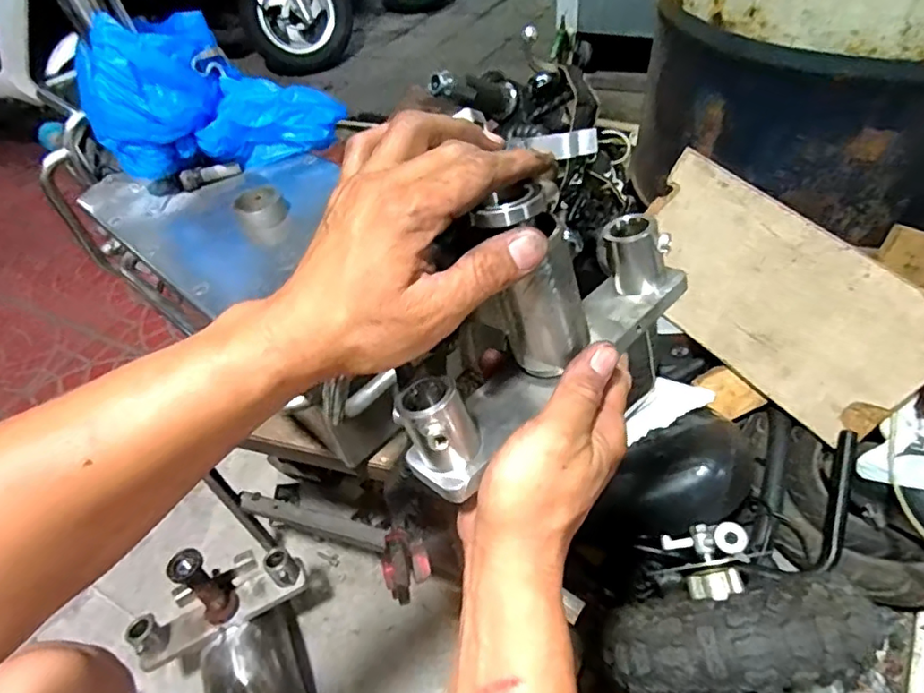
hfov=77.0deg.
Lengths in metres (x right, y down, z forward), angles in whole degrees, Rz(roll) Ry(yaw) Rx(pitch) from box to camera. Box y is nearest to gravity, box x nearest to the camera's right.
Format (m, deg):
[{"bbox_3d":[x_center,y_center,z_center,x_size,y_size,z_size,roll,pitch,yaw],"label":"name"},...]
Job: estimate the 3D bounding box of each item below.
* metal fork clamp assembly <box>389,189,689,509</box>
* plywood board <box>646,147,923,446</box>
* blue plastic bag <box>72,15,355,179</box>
[{"bbox_3d":[0.040,-0.024,0.327,0.206,0.117,0.078,-38,55,-21],"label":"metal fork clamp assembly"},{"bbox_3d":[0.451,-0.074,0.864,0.011,0.227,0.436,-14,50,-47],"label":"plywood board"},{"bbox_3d":[-0.278,-0.281,0.629,0.238,0.141,0.151,-27,51,-18],"label":"blue plastic bag"}]

